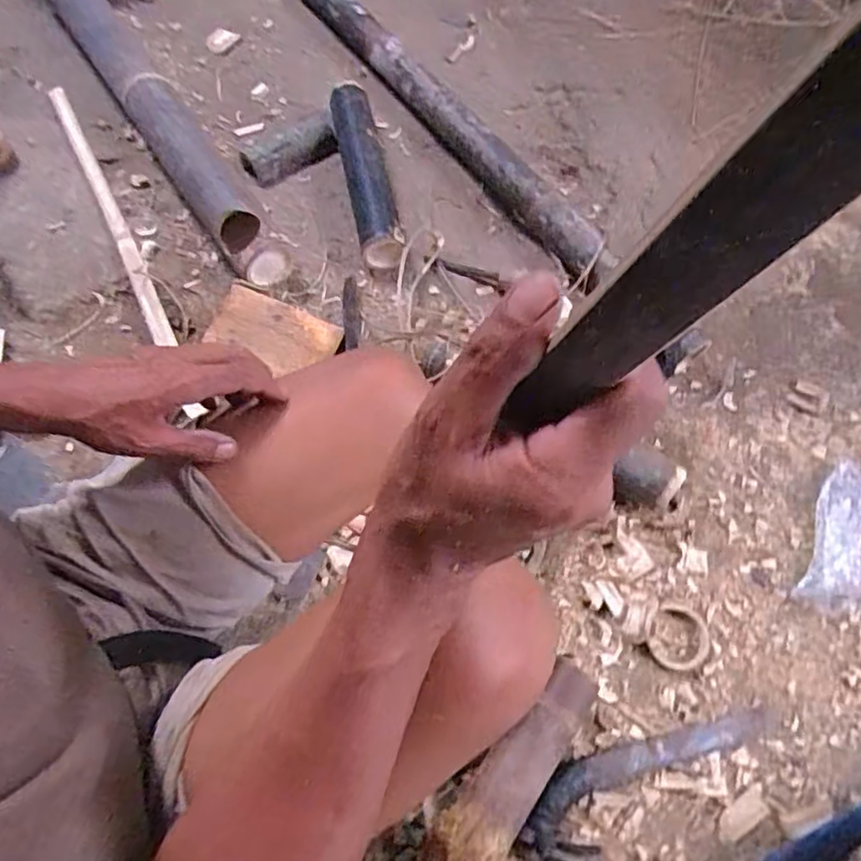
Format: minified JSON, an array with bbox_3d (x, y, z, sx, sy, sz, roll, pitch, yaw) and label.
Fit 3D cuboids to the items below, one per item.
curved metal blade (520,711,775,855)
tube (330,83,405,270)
[{"bbox_3d":[0.241,0.361,0.678,0.315,0.032,0.058,-19,64,-13],"label":"curved metal blade"},{"bbox_3d":[-0.110,-0.440,1.037,0.070,0.061,0.379,-9,64,-8],"label":"tube"}]

